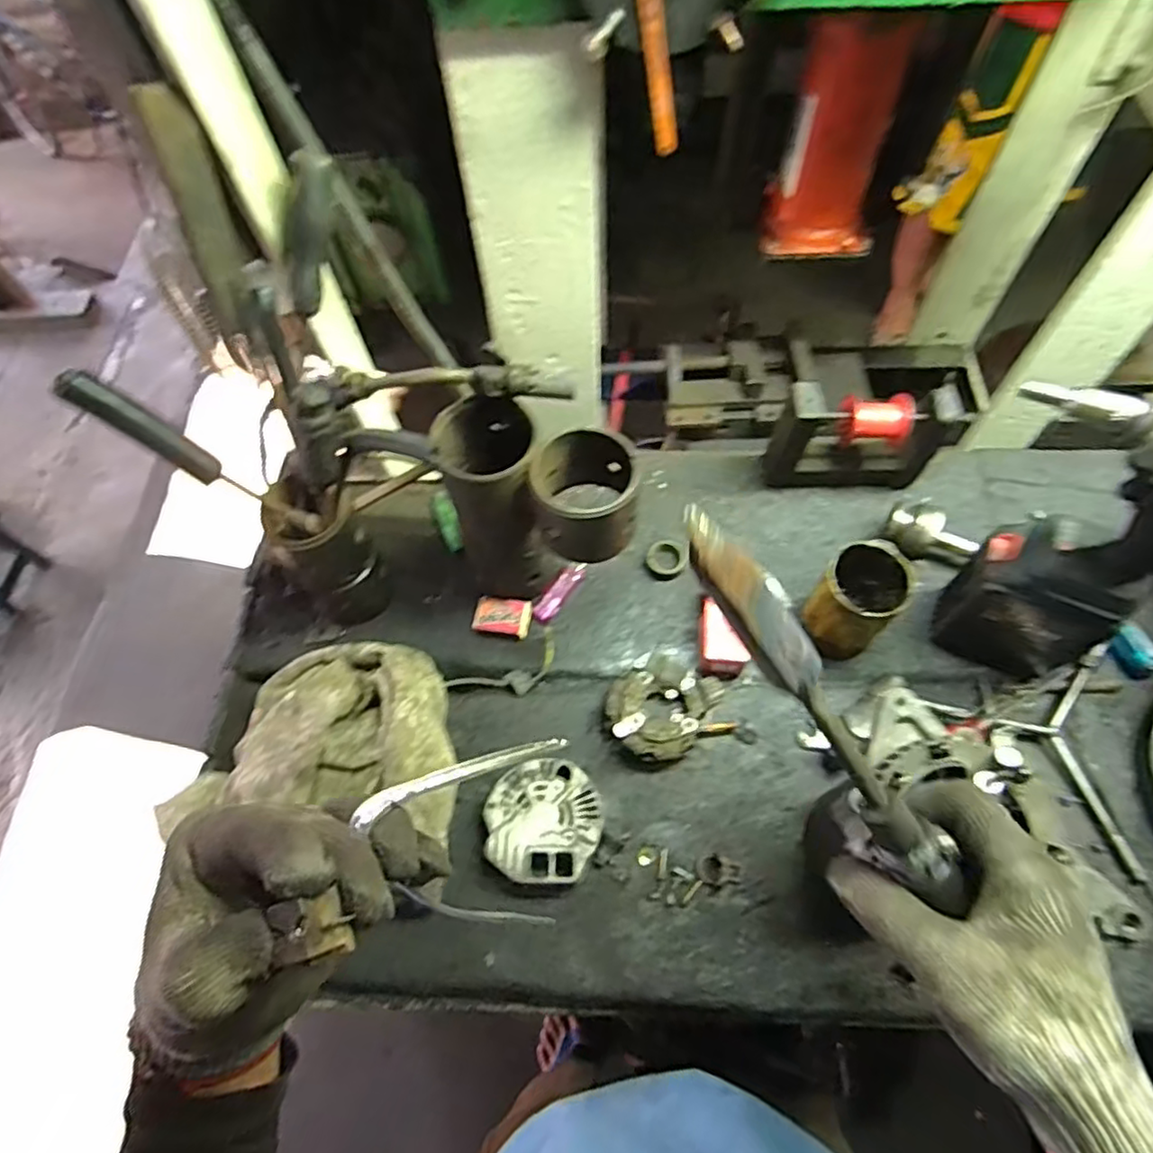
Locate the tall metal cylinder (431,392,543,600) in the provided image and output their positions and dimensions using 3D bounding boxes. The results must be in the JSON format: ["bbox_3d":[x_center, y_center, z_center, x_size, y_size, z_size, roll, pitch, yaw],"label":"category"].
[{"bbox_3d":[-0.070,-0.060,0.634,0.087,0.211,0.085,-9,63,-1],"label":"tall metal cylinder"}]

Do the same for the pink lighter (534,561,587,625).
[{"bbox_3d":[-0.018,0.016,0.723,0.024,0.010,0.077,32,69,18],"label":"pink lighter"}]

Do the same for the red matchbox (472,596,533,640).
[{"bbox_3d":[-0.078,0.043,0.707,0.056,0.017,0.038,4,63,5],"label":"red matchbox"}]

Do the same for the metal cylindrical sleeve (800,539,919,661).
[{"bbox_3d":[0.268,0.021,0.638,0.072,0.088,0.086,32,69,18],"label":"metal cylindrical sleeve"}]

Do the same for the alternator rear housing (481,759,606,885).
[{"bbox_3d":[-0.029,0.227,0.615,0.103,0.032,0.103,-1,63,2],"label":"alternator rear housing"}]

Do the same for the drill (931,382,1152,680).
[{"bbox_3d":[0.401,-0.022,0.542,0.189,0.324,0.066,18,65,12],"label":"drill"}]

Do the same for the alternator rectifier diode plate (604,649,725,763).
[{"bbox_3d":[0.083,0.128,0.654,0.089,0.045,0.106,34,69,18],"label":"alternator rectifier diode plate"}]

